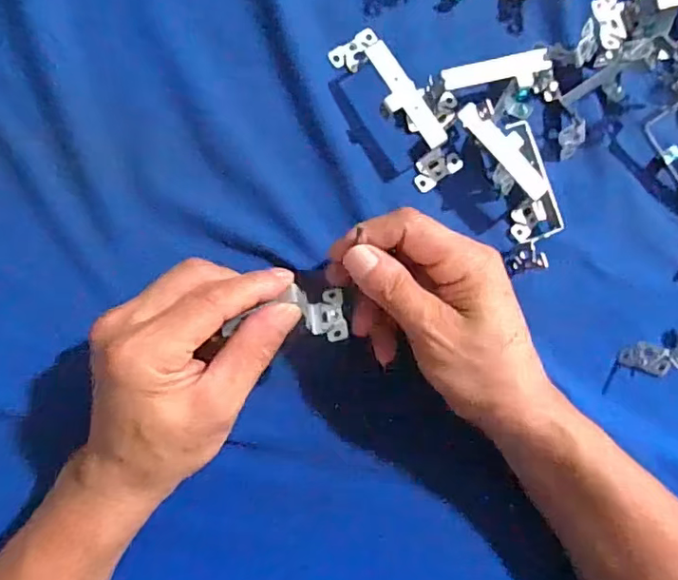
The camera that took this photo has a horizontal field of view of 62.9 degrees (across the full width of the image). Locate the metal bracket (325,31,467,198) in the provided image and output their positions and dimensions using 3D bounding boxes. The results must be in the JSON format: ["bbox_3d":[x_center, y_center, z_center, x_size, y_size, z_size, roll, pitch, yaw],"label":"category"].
[{"bbox_3d":[0.038,-0.113,0.336,0.033,0.030,0.105,-35,94,-6],"label":"metal bracket"}]

